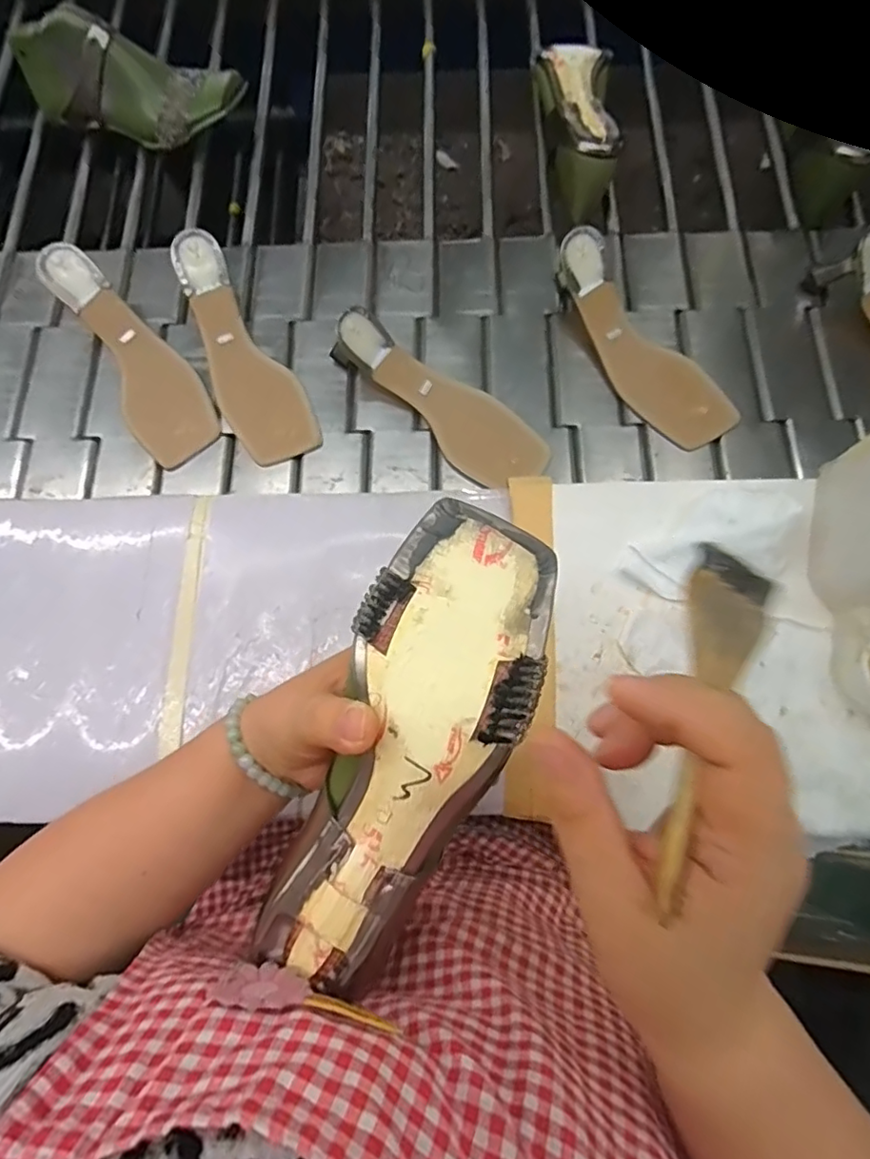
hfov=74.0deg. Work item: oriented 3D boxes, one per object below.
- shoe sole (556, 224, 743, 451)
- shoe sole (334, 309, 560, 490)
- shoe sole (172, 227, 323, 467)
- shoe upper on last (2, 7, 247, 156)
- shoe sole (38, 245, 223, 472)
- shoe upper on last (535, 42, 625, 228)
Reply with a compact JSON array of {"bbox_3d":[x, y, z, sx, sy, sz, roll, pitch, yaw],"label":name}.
[{"bbox_3d":[0.180,-0.217,0.526,0.067,0.057,0.224,-35,75,-10],"label":"shoe sole"},{"bbox_3d":[0.004,-0.162,0.511,0.214,0.062,0.065,33,75,13],"label":"shoe sole"},{"bbox_3d":[-0.181,-0.210,0.536,0.070,0.024,0.224,-27,89,-8],"label":"shoe sole"},{"bbox_3d":[-0.318,-0.516,0.600,0.231,0.096,0.063,4,70,4],"label":"shoe upper on last"},{"bbox_3d":[-0.282,-0.209,0.536,0.072,0.021,0.226,-36,91,-10],"label":"shoe sole"},{"bbox_3d":[0.142,-0.463,0.597,0.072,0.064,0.178,1,70,3],"label":"shoe upper on last"}]

